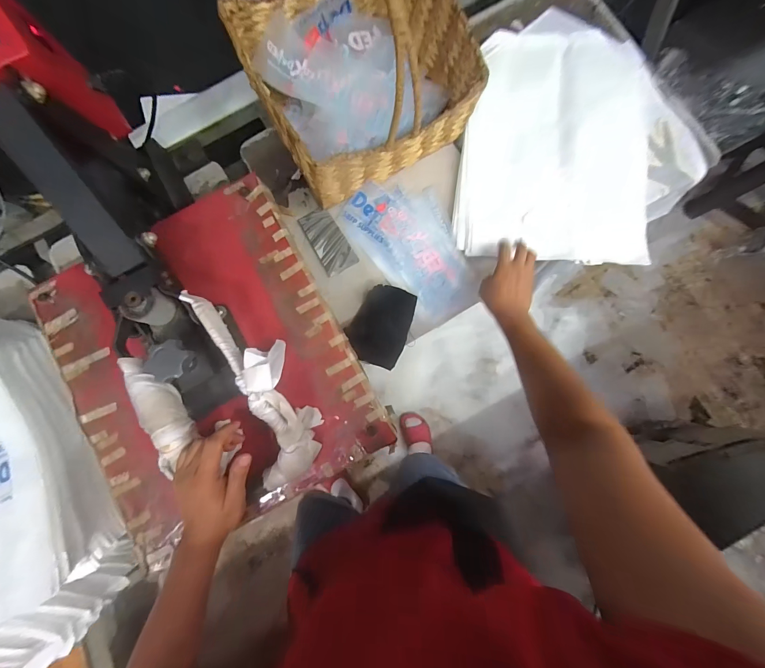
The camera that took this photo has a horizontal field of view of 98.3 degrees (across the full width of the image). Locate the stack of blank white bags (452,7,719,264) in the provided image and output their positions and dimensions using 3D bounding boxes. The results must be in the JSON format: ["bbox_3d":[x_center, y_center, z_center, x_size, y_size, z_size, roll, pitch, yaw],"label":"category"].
[{"bbox_3d":[0.415,-0.412,0.685,0.472,0.049,0.548,8,82,3],"label":"stack of blank white bags"}]

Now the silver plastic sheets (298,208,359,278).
[{"bbox_3d":[-0.113,-0.195,0.690,0.072,0.010,0.143,-29,82,-2],"label":"silver plastic sheets"}]

